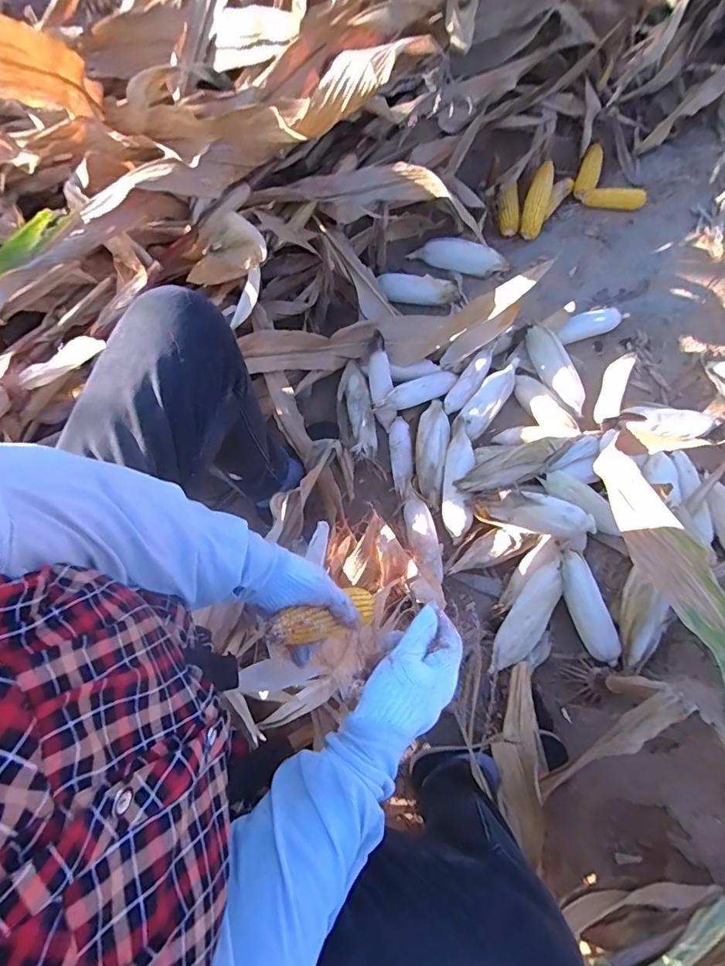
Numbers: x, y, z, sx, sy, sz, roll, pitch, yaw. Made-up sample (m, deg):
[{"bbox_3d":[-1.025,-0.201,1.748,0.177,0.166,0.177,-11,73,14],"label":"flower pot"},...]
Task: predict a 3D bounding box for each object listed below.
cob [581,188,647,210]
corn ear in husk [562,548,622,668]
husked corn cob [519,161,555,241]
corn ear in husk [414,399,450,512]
[{"bbox_3d":[0.629,-0.709,1.195,0.152,0.037,0.043,9,68,3],"label":"cob"},{"bbox_3d":[0.394,0.218,0.847,0.059,0.050,0.194,-20,80,5],"label":"corn ear in husk"},{"bbox_3d":[0.420,-0.679,1.146,0.057,0.053,0.175,16,105,5],"label":"husked corn cob"},{"bbox_3d":[0.134,-0.069,0.945,0.063,0.043,0.236,9,68,3],"label":"corn ear in husk"}]

